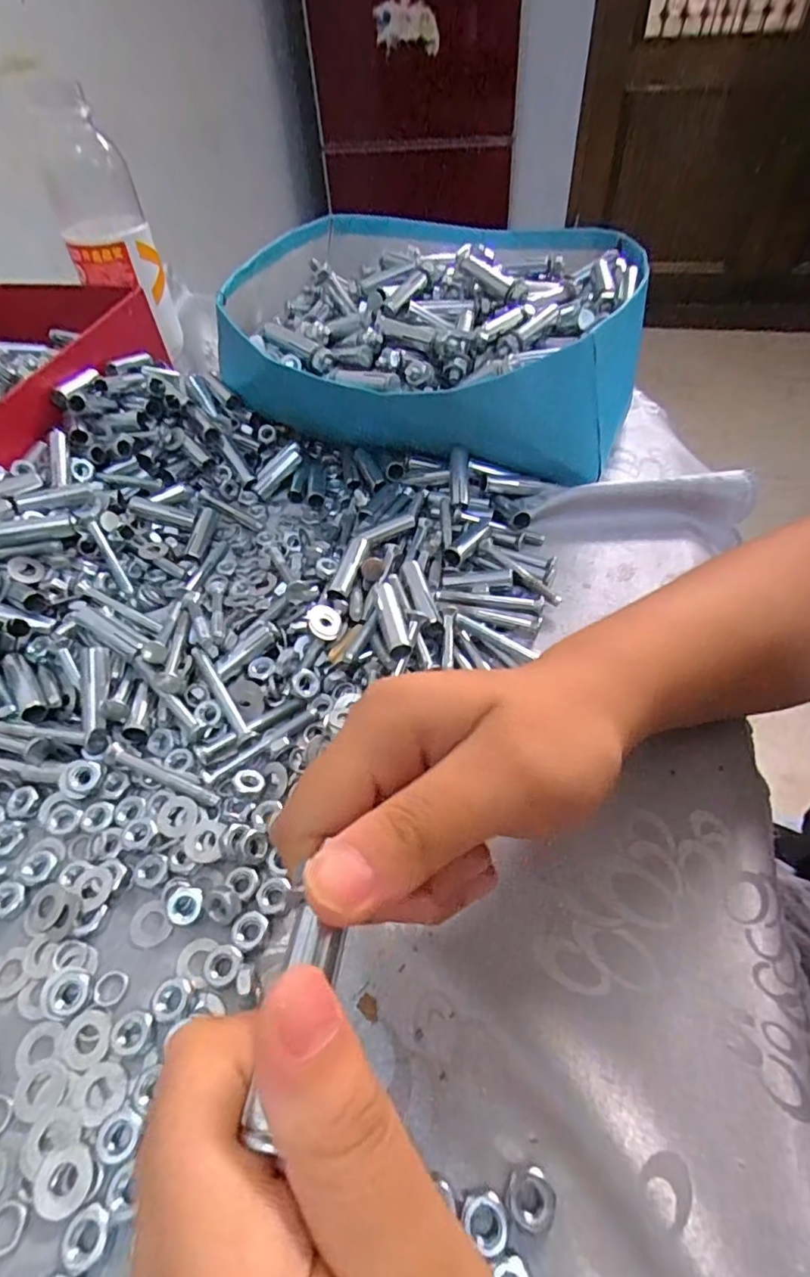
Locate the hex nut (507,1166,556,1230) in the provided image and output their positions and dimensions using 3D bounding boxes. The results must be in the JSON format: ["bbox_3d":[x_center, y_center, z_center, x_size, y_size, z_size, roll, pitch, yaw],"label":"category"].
[{"bbox_3d":[0.036,0.159,0.162,0.013,0.004,0.012,-14,52,-9],"label":"hex nut"}]

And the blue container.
[{"bbox_3d":[0.025,-0.227,0.419,0.274,0.087,0.277,-1,51,1],"label":"blue container"}]

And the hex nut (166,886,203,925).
[{"bbox_3d":[-0.083,0.101,0.217,0.012,0.004,0.014,21,84,-1],"label":"hex nut"}]

